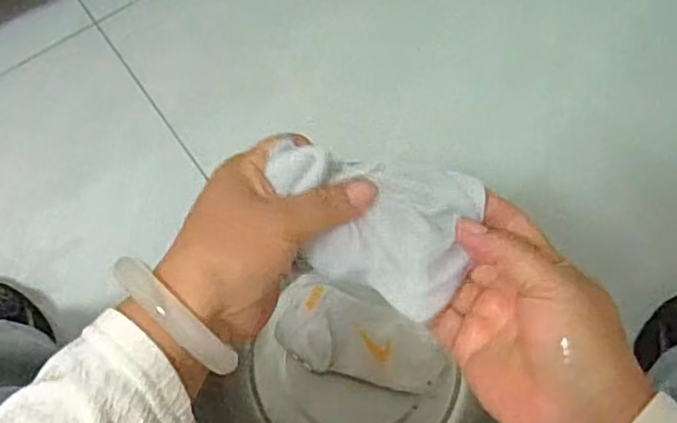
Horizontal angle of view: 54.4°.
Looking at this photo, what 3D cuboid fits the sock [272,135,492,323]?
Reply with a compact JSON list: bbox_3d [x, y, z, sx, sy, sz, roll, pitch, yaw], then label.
[{"bbox_3d":[0.015,0.009,0.343,0.104,0.042,0.068,14,71,4],"label":"sock"}]

